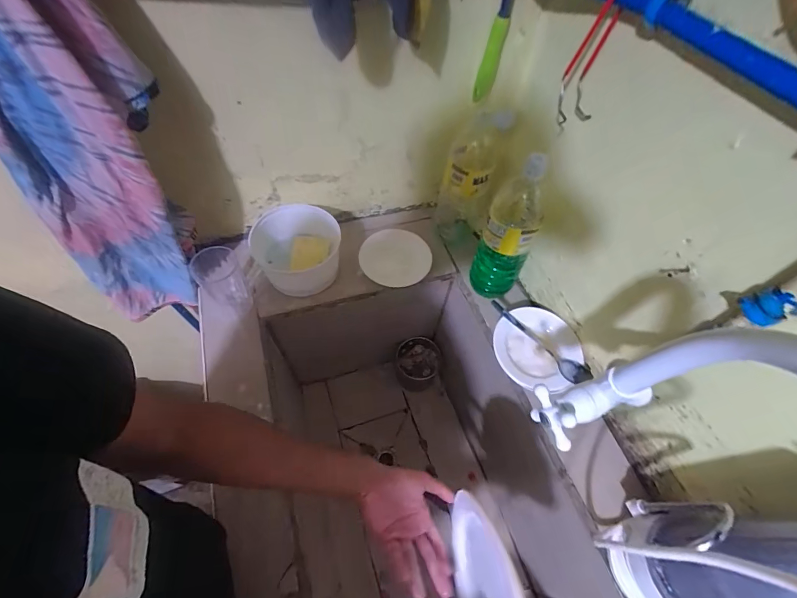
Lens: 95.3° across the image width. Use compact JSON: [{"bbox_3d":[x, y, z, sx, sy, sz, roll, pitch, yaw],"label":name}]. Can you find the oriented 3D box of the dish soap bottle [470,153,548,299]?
[{"bbox_3d":[0.191,-0.116,0.628,0.080,0.273,0.090,18,58,9],"label":"dish soap bottle"}]

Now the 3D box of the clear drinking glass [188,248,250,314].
[{"bbox_3d":[-0.312,-0.030,0.652,0.073,0.132,0.067,1,57,-2],"label":"clear drinking glass"}]

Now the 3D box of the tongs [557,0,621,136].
[{"bbox_3d":[0.232,-0.287,0.428,0.047,0.200,0.041,24,59,12],"label":"tongs"}]

